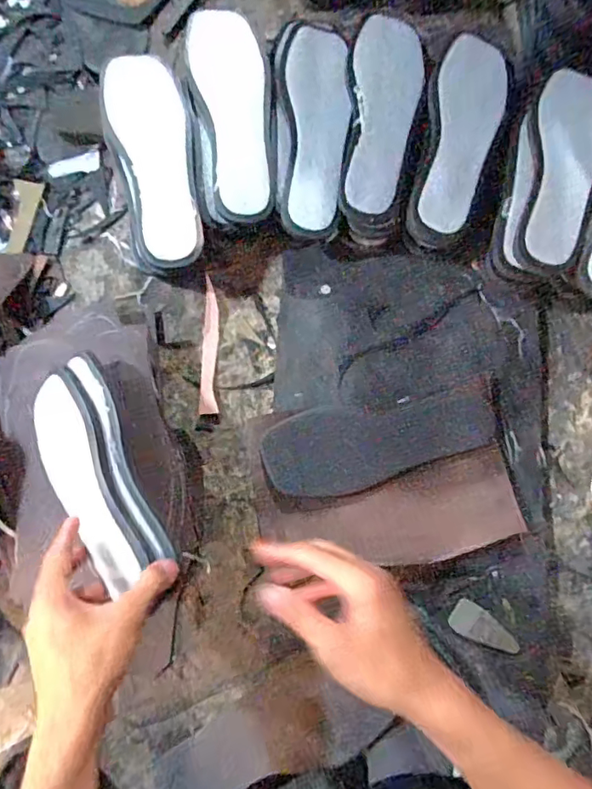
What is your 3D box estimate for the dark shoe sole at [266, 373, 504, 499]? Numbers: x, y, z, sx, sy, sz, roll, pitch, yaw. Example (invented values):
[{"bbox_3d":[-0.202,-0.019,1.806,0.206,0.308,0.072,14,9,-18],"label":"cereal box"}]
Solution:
[{"bbox_3d":[0.093,0.046,0.560,0.251,0.009,0.090,-13,77,-2],"label":"dark shoe sole"}]

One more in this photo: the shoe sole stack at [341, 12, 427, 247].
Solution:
[{"bbox_3d":[0.097,-0.302,0.584,0.083,0.044,0.261,6,84,2],"label":"shoe sole stack"}]

